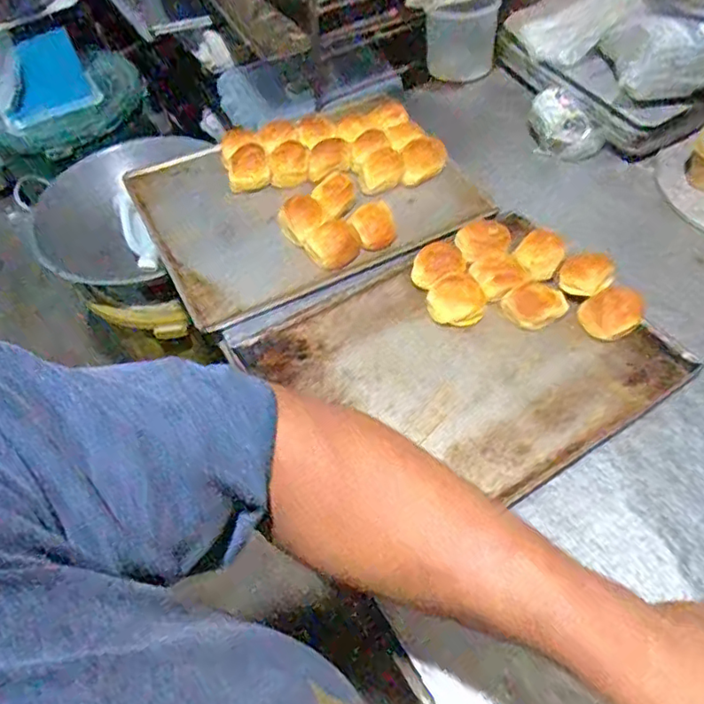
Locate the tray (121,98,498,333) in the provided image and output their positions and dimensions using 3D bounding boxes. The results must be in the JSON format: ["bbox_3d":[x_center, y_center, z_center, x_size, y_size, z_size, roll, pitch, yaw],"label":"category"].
[{"bbox_3d":[-0.062,-0.222,0.843,0.440,0.029,0.308,-23,57,-13],"label":"tray"}]

